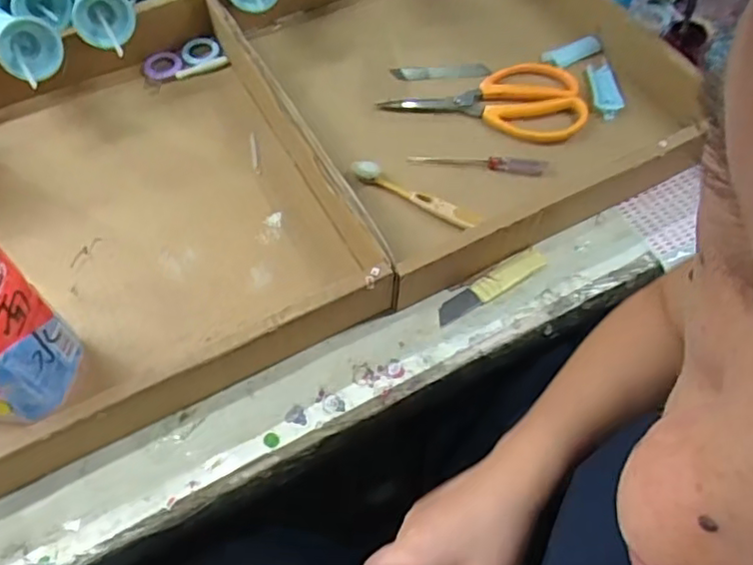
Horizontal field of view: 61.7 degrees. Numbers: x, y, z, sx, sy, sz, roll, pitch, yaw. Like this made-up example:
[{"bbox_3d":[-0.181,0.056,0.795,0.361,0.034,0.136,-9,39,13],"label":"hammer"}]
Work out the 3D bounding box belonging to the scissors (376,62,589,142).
[{"bbox_3d":[0.110,-0.188,0.612,0.183,0.015,0.099,13,61,6],"label":"scissors"}]

